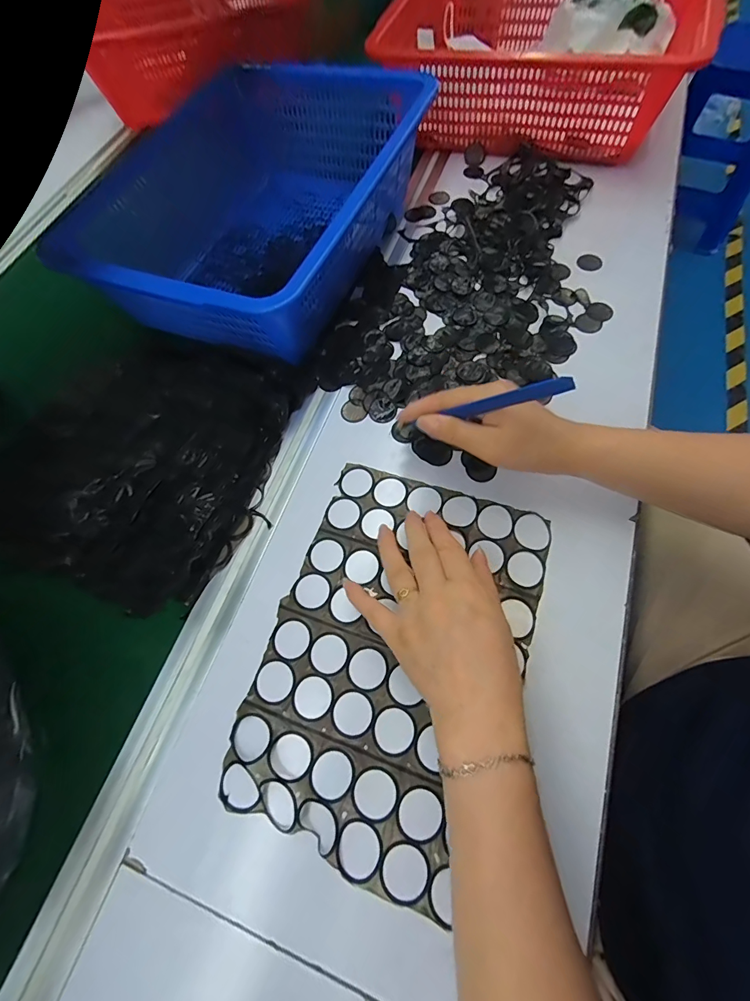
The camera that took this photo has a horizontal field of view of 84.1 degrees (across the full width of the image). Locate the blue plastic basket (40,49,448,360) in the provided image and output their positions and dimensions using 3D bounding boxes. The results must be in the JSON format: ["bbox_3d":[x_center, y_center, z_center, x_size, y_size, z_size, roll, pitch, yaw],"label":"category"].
[{"bbox_3d":[-0.123,-0.336,0.492,0.273,0.123,0.368,21,70,15],"label":"blue plastic basket"}]

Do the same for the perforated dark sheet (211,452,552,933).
[{"bbox_3d":[0.014,0.112,0.330,0.196,0.012,0.291,17,69,13],"label":"perforated dark sheet"}]

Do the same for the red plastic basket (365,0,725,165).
[{"bbox_3d":[0.215,-0.602,0.556,0.384,0.106,0.296,17,69,13],"label":"red plastic basket"}]

